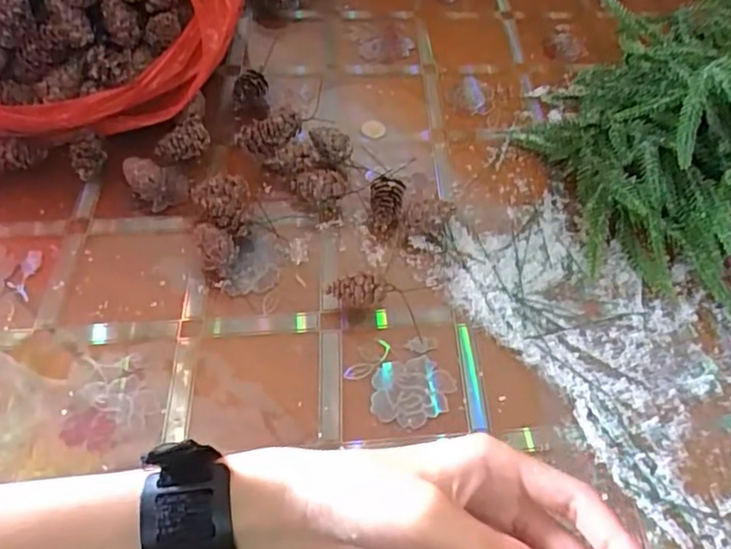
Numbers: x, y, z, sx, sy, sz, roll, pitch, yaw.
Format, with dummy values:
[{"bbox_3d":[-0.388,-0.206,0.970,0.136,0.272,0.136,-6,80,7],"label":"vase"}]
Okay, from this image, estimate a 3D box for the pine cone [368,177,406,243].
[{"bbox_3d":[0.013,-0.045,0.413,0.022,0.021,0.037,8,54,1],"label":"pine cone"}]

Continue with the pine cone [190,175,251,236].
[{"bbox_3d":[-0.094,-0.043,0.398,0.035,0.029,0.040,-3,54,-7],"label":"pine cone"}]

